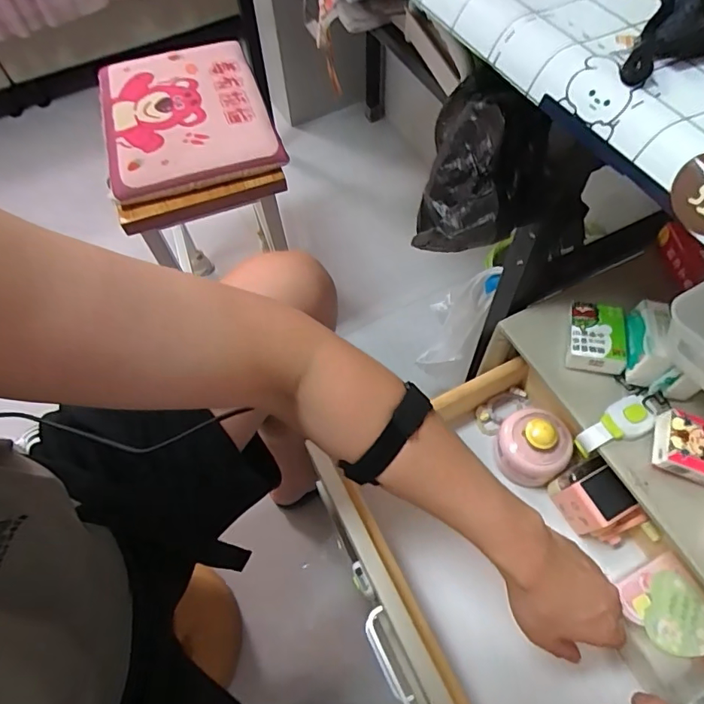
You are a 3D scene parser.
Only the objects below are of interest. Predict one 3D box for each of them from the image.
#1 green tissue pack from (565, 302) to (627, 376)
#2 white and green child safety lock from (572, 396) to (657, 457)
[{"bbox_3d":[0.254,-0.017,0.514,0.052,0.024,0.072,10,61,8],"label":"green tissue pack"},{"bbox_3d":[0.257,0.073,0.480,0.081,0.012,0.036,-31,63,0],"label":"white and green child safety lock"}]

